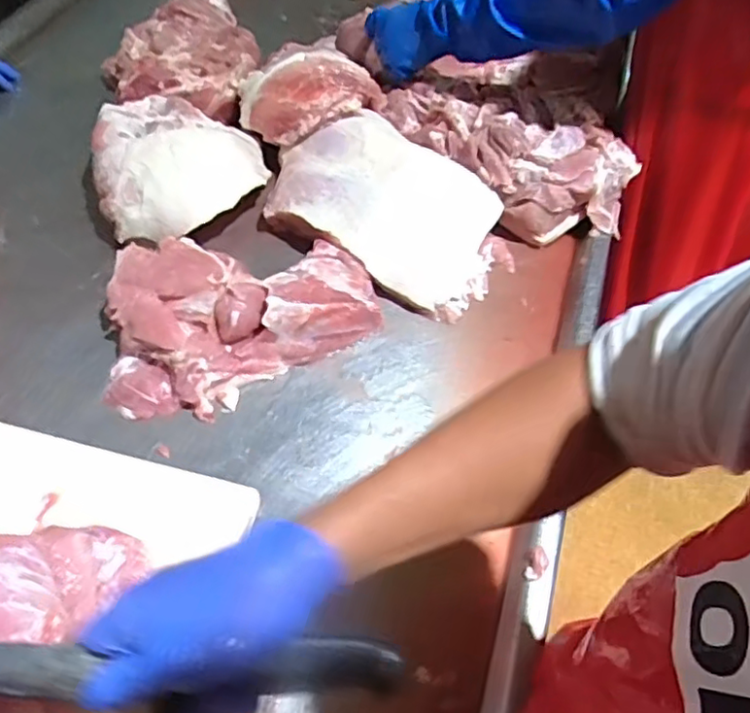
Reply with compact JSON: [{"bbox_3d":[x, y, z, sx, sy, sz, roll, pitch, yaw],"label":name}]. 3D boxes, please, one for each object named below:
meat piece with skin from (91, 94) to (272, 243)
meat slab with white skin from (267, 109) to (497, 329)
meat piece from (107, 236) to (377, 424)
[{"bbox_3d":[-0.278,-0.284,0.890,0.233,0.069,0.243,-24,58,-17],"label":"meat piece with skin"},{"bbox_3d":[0.013,-0.210,0.881,0.343,0.094,0.212,32,60,20],"label":"meat slab with white skin"},{"bbox_3d":[-0.158,-0.045,0.764,0.319,0.078,0.223,-2,55,-3],"label":"meat piece"}]

